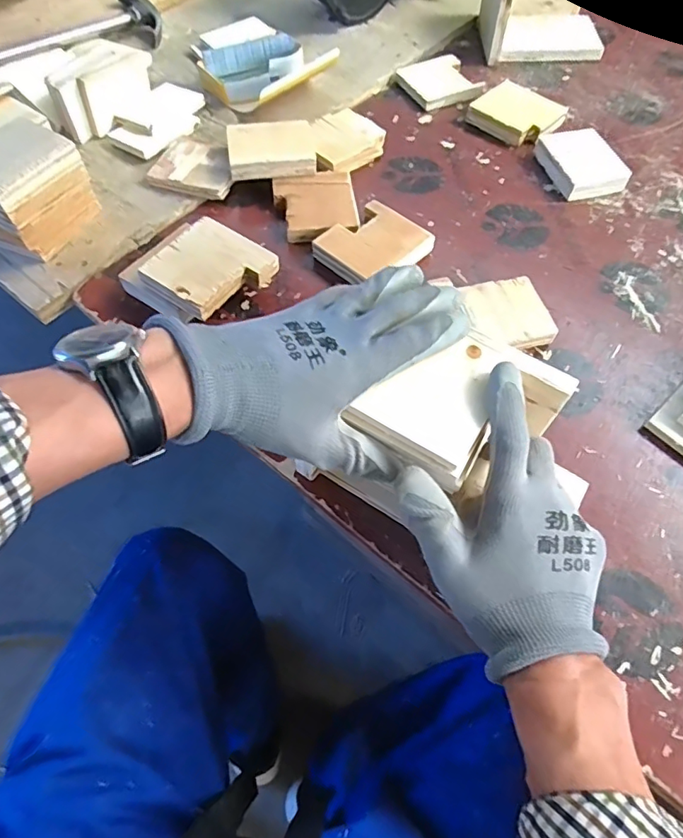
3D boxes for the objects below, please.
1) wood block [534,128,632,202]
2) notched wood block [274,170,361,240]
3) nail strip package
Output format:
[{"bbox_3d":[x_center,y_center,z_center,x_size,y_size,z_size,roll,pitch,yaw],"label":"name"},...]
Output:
[{"bbox_3d":[0.268,-0.288,0.580,0.070,0.022,0.095,-13,62,-6],"label":"wood block"},{"bbox_3d":[-0.026,-0.225,0.548,0.082,0.021,0.093,-8,62,-3],"label":"notched wood block"},{"bbox_3d":[-0.112,-0.460,0.652,0.132,0.040,0.216,-31,65,-15],"label":"nail strip package"}]

